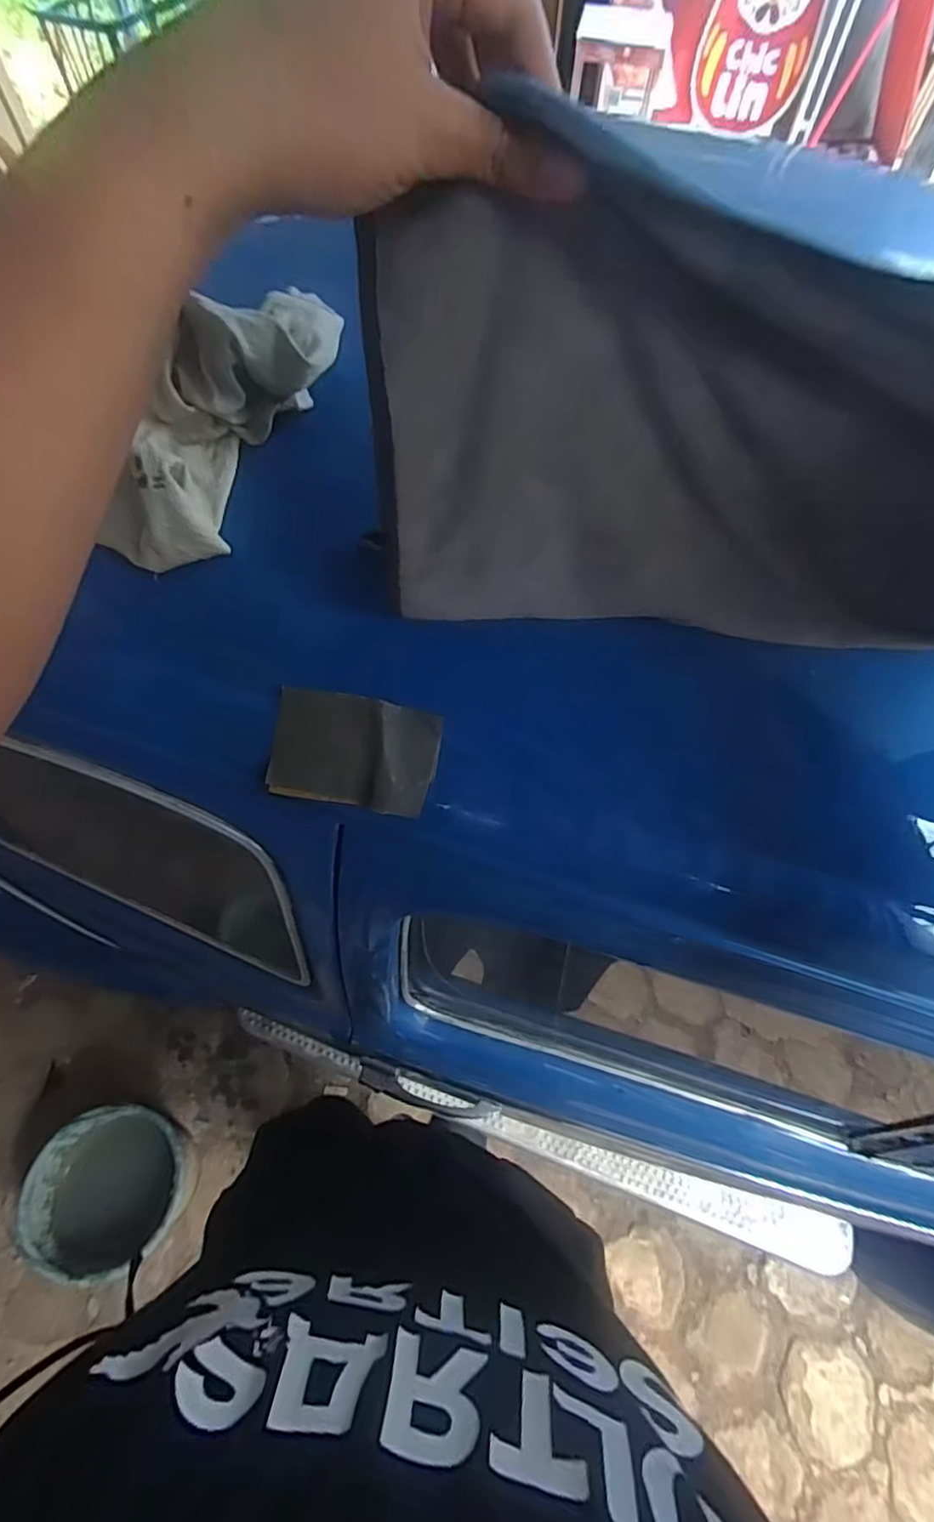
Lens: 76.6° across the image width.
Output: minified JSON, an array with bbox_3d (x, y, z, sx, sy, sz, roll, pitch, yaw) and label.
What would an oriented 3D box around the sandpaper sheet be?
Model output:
[{"bbox_3d":[-0.072,-0.006,0.379,0.106,0.014,0.069,10,93,12],"label":"sandpaper sheet"}]

